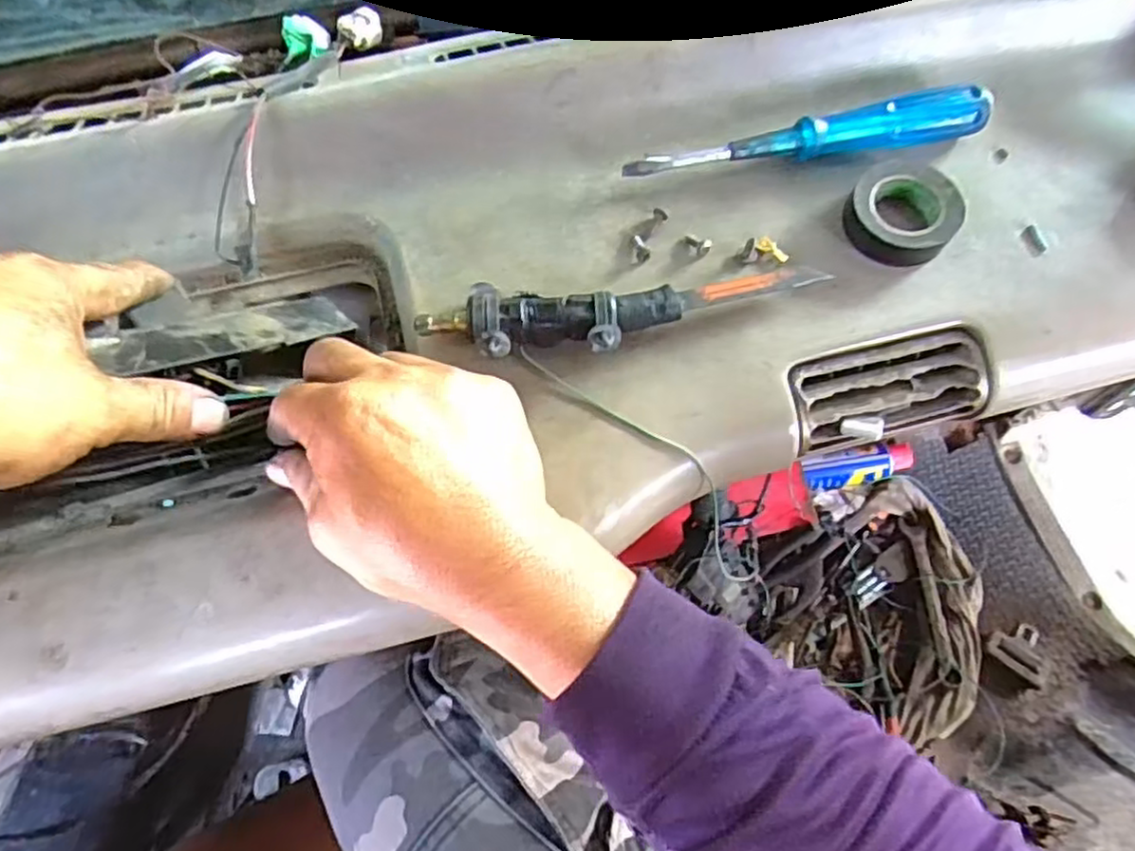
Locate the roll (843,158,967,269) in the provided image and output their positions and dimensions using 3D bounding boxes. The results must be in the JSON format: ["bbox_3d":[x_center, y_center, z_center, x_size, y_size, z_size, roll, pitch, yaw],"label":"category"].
[{"bbox_3d":[0.173,-0.110,0.369,0.054,0.019,0.057,0,67,0],"label":"roll"}]

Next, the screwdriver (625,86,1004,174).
[{"bbox_3d":[0.127,-0.155,0.378,0.189,0.025,0.028,-4,68,-2],"label":"screwdriver"}]

